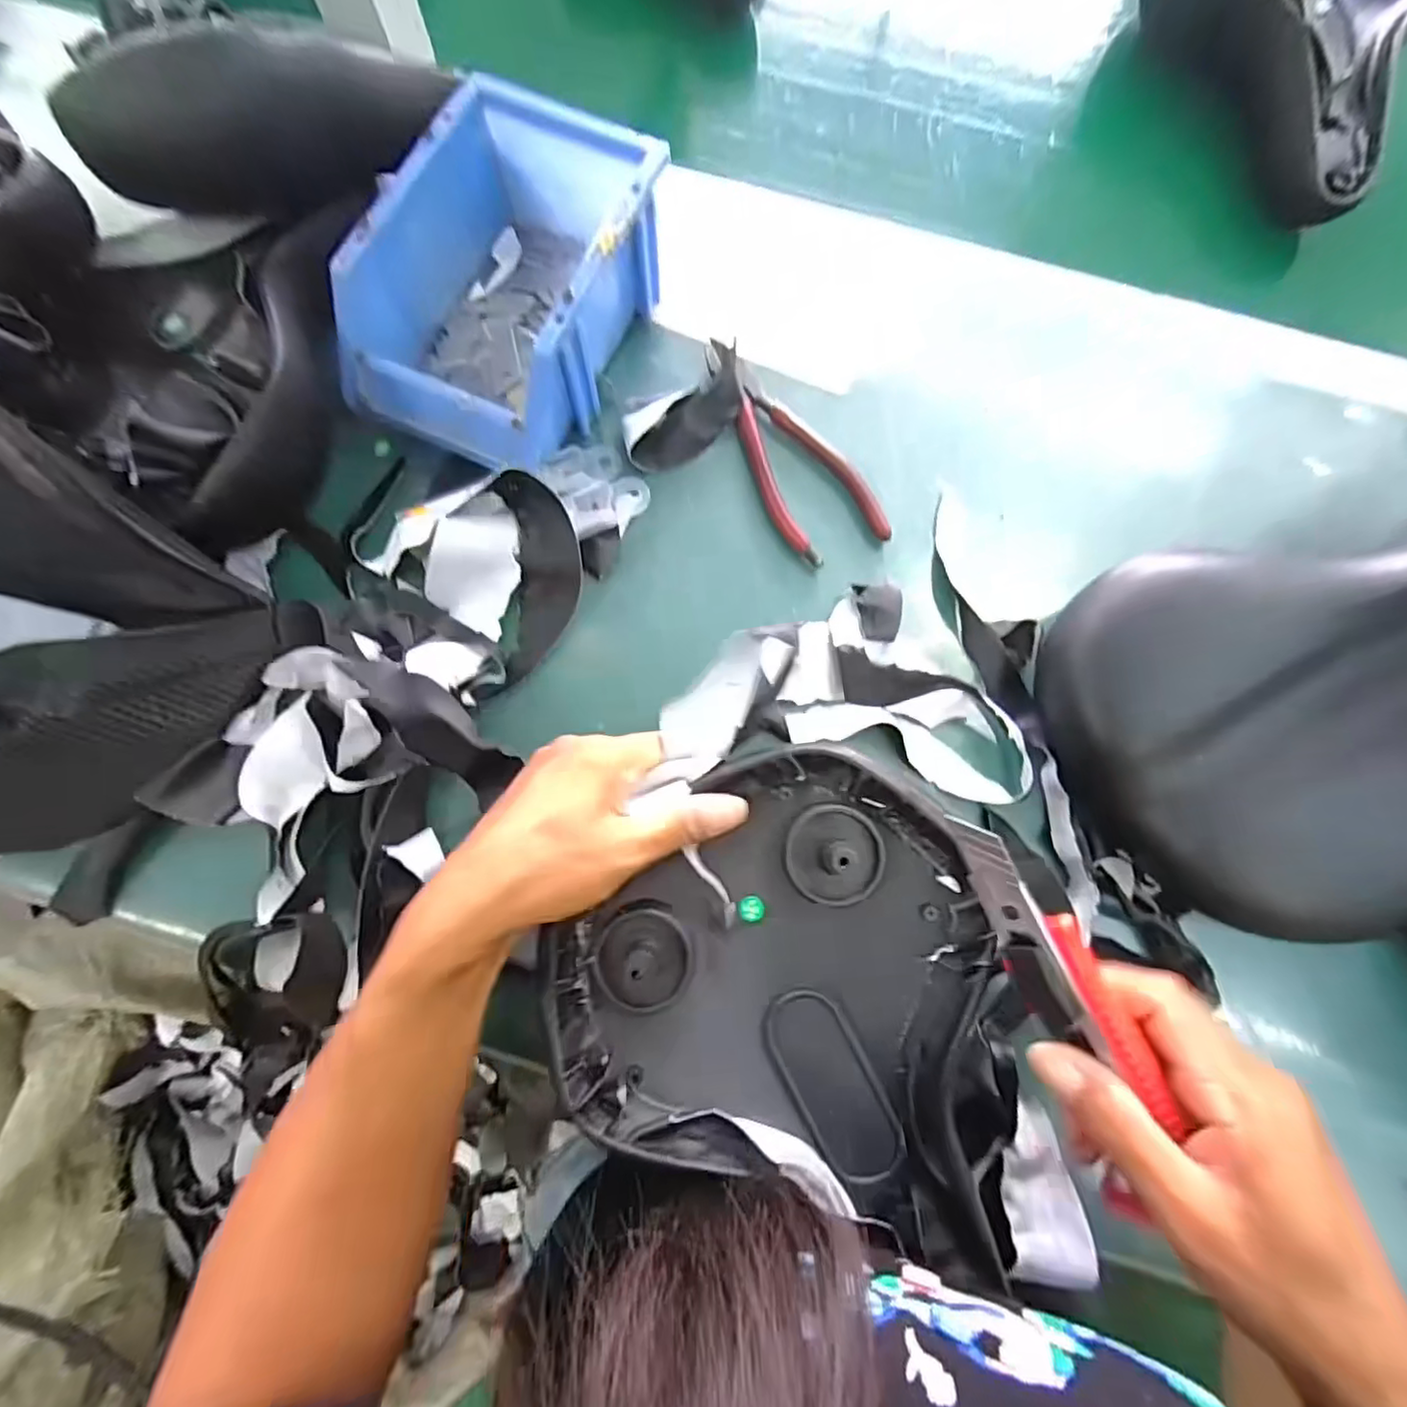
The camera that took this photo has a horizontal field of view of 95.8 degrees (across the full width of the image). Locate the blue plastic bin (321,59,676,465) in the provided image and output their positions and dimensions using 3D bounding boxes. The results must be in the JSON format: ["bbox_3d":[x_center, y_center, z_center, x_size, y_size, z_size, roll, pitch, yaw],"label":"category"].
[{"bbox_3d":[-0.104,-0.223,0.344,0.119,0.068,0.175,21,77,4],"label":"blue plastic bin"}]

